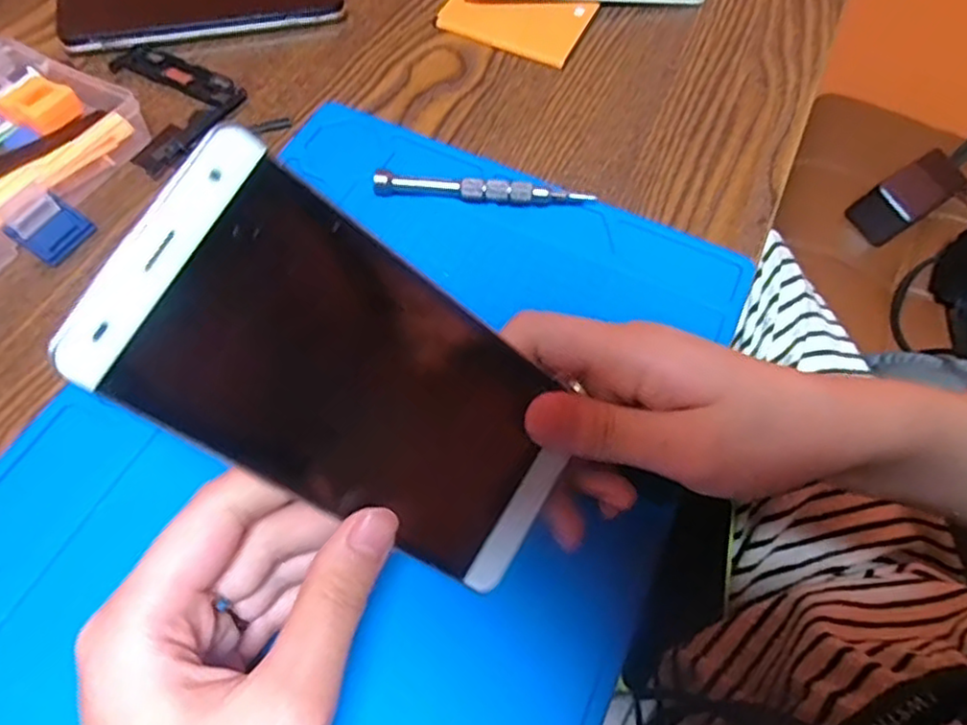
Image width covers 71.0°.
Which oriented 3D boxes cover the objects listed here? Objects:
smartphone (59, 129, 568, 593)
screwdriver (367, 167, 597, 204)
[{"bbox_3d":[-0.030,0.007,0.189,0.139,0.004,0.069,37,77,-28],"label":"smartphone"},{"bbox_3d":[0.000,-0.081,0.320,0.101,0.013,0.011,3,60,-1],"label":"screwdriver"}]

